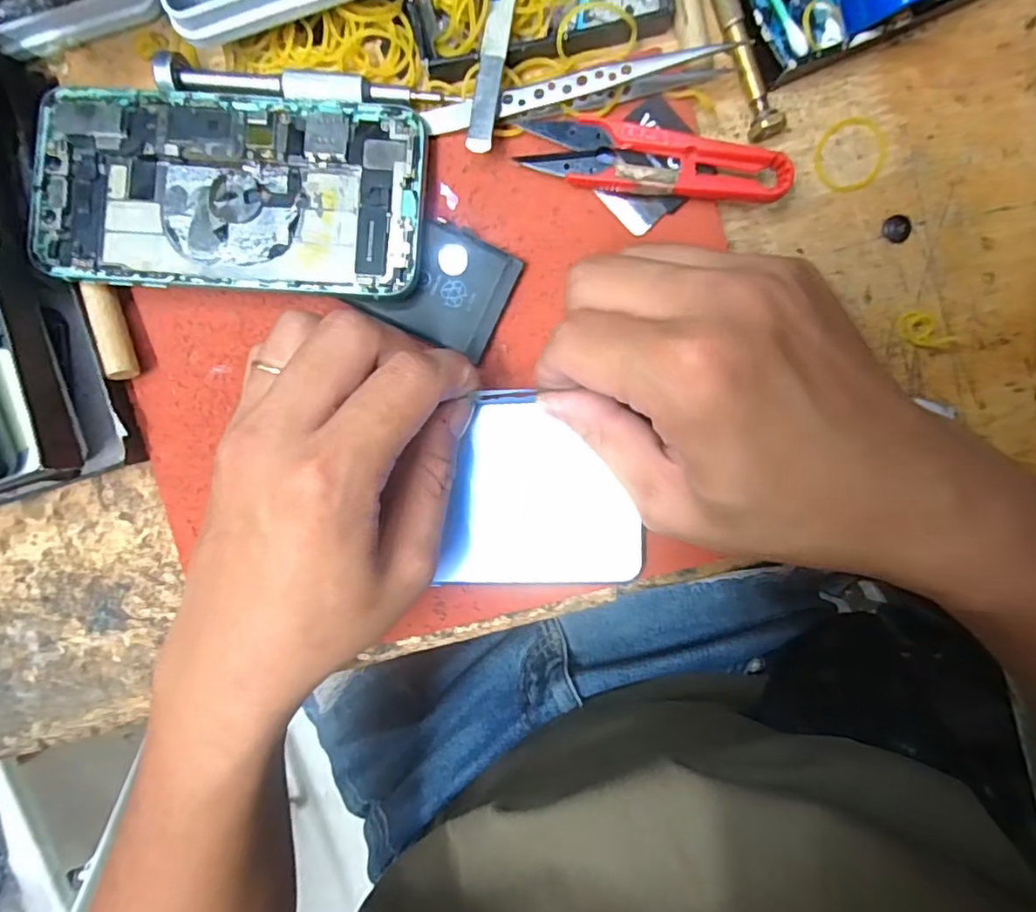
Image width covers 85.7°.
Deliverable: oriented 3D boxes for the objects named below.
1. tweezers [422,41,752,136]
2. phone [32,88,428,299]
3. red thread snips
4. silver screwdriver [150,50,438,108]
[{"bbox_3d":[0.023,-0.140,0.210,0.119,0.015,0.012,-9,94,3],"label":"tweezers"},{"bbox_3d":[-0.110,-0.101,0.217,0.146,0.014,0.072,3,95,2],"label":"phone"},{"bbox_3d":[0.052,-0.113,0.214,0.098,0.018,0.024,7,95,2],"label":"red thread snips"},{"bbox_3d":[-0.086,-0.144,0.220,0.103,0.015,0.015,7,95,2],"label":"silver screwdriver"}]

